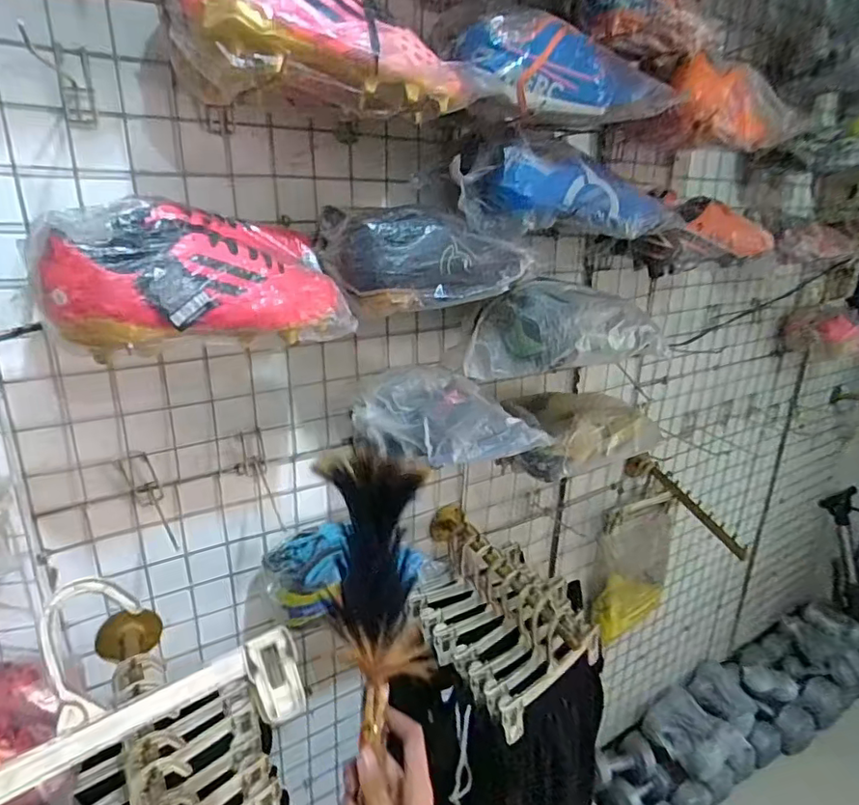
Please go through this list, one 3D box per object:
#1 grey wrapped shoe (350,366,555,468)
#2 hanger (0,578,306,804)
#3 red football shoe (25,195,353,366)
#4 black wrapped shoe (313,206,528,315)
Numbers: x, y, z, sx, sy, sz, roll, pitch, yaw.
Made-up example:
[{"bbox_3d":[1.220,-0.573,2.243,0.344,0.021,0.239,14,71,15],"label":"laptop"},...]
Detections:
[{"bbox_3d":[0.026,0.015,0.733,0.234,0.095,0.108,-9,22,-28],"label":"grey wrapped shoe"},{"bbox_3d":[-0.204,0.184,0.363,0.238,0.136,0.014,-12,-11,-42],"label":"hanger"},{"bbox_3d":[-0.206,-0.116,0.514,0.248,0.114,0.112,-11,23,-34],"label":"red football shoe"},{"bbox_3d":[-0.003,-0.166,0.650,0.227,0.100,0.093,-9,22,-30],"label":"black wrapped shoe"}]

